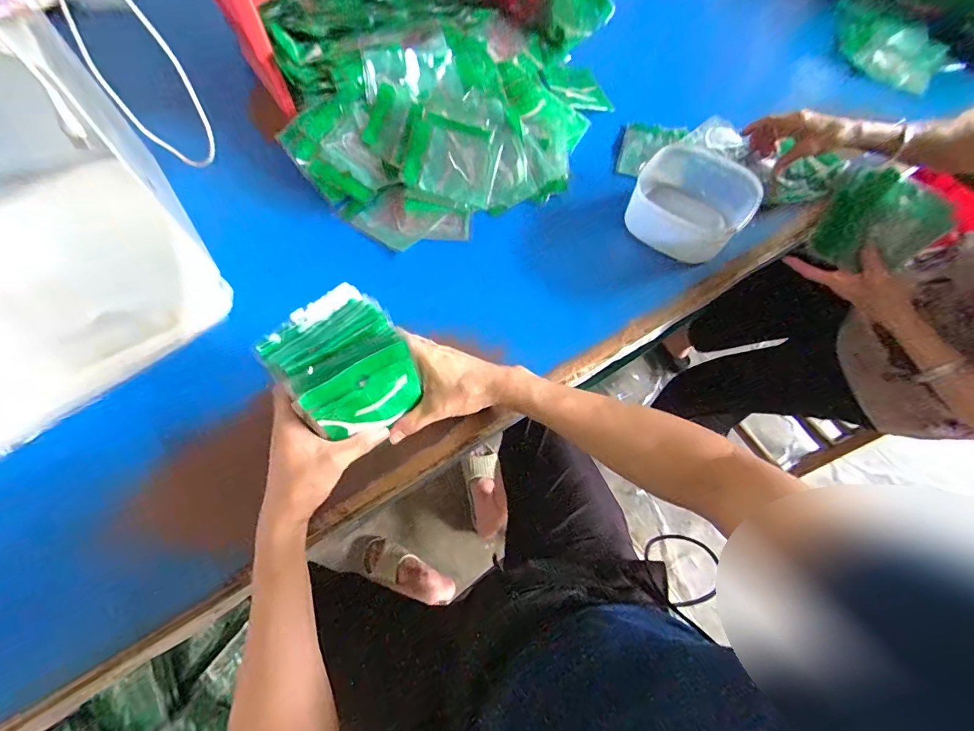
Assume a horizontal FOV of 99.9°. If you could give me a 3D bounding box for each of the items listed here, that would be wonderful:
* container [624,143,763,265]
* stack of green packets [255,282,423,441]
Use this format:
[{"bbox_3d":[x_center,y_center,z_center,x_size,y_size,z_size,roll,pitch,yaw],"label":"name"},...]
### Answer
[{"bbox_3d":[0.289,-0.237,0.599,0.166,0.076,0.166,39,70,16],"label":"container"},{"bbox_3d":[-0.138,0.000,0.406,0.109,0.088,0.112,-37,71,-17],"label":"stack of green packets"}]

